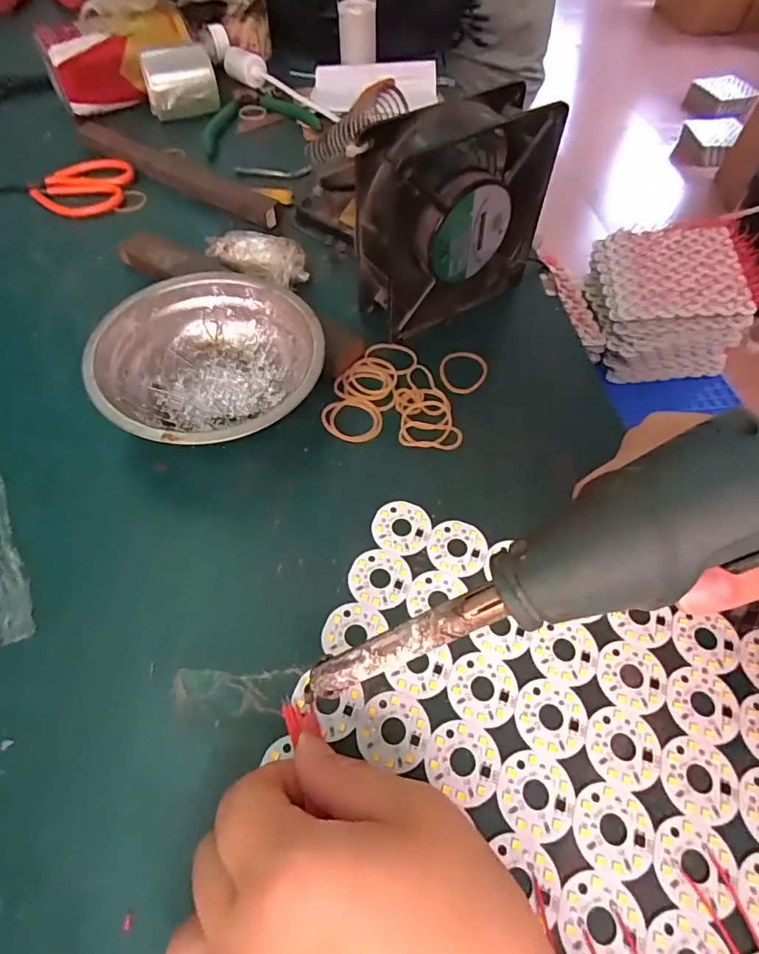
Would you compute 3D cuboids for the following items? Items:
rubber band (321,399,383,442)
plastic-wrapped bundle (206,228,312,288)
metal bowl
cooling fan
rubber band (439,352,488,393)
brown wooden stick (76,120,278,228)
[{"bbox_3d":[-0.017,-0.035,0.307,0.037,0.004,0.030,12,58,6],"label":"rubber band"},{"bbox_3d":[-0.090,-0.160,0.370,0.073,0.029,0.024,8,57,4],"label":"plastic-wrapped bundle"},{"bbox_3d":[-0.097,-0.063,0.301,0.126,0.043,0.119,1,57,-1],"label":"metal bowl"},{"bbox_3d":[0.046,-0.161,0.320,0.123,0.117,0.044,-29,62,-18],"label":"cooling fan"},{"bbox_3d":[0.055,-0.070,0.331,0.031,0.004,0.035,8,57,4],"label":"rubber band"},{"bbox_3d":[-0.185,-0.271,0.443,0.241,0.020,0.021,32,62,18],"label":"brown wooden stick"}]

